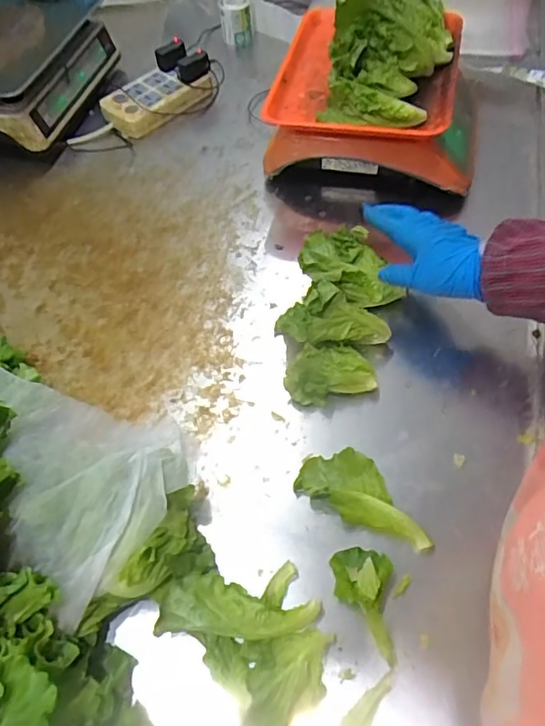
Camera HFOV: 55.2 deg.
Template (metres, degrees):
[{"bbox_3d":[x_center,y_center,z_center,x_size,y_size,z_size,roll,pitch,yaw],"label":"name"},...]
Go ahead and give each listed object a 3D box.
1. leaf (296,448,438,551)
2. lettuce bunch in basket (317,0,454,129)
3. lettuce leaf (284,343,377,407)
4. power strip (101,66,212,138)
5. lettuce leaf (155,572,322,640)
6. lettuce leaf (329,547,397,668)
[{"bbox_3d":[0.091,0.126,0.501,0.135,0.028,0.067,29,64,20],"label":"leaf"},{"bbox_3d":[0.154,-0.432,0.658,0.145,0.109,0.275,8,59,9],"label":"lettuce bunch in basket"},{"bbox_3d":[0.059,0.011,0.570,0.091,0.043,0.056,-13,58,-5],"label":"lettuce leaf"},{"bbox_3d":[-0.197,-0.450,0.886,0.106,0.038,0.181,37,67,24],"label":"power strip"},{"bbox_3d":[-0.032,0.210,0.452,0.131,0.037,0.050,1,58,4],"label":"lettuce leaf"},{"bbox_3d":[0.078,0.208,0.454,0.052,0.019,0.088,2,58,5],"label":"lettuce leaf"}]

